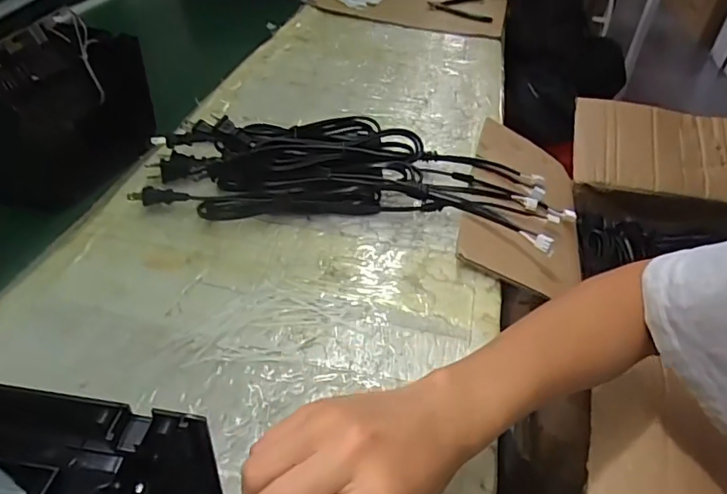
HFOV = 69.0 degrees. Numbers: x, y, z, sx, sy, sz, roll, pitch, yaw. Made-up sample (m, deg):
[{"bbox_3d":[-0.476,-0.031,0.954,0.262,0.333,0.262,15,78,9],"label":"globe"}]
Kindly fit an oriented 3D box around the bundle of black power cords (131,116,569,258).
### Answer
[{"bbox_3d":[-0.004,-0.077,0.575,0.434,0.053,0.161,8,40,3],"label":"bundle of black power cords"}]

